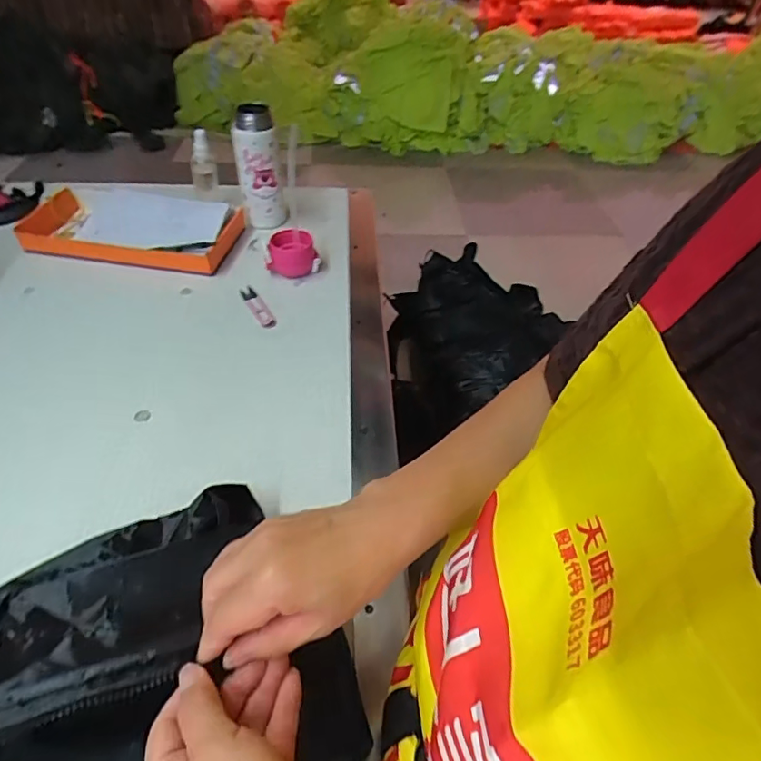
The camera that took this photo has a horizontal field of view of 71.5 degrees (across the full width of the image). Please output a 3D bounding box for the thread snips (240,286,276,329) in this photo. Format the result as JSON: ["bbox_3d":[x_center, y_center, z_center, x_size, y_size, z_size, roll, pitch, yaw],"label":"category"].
[{"bbox_3d":[-0.172,-0.104,0.744,0.019,0.015,0.096,-20,49,-24],"label":"thread snips"}]

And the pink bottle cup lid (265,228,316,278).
[{"bbox_3d":[-0.133,-0.190,0.796,0.067,0.052,0.066,2,44,-2],"label":"pink bottle cup lid"}]

